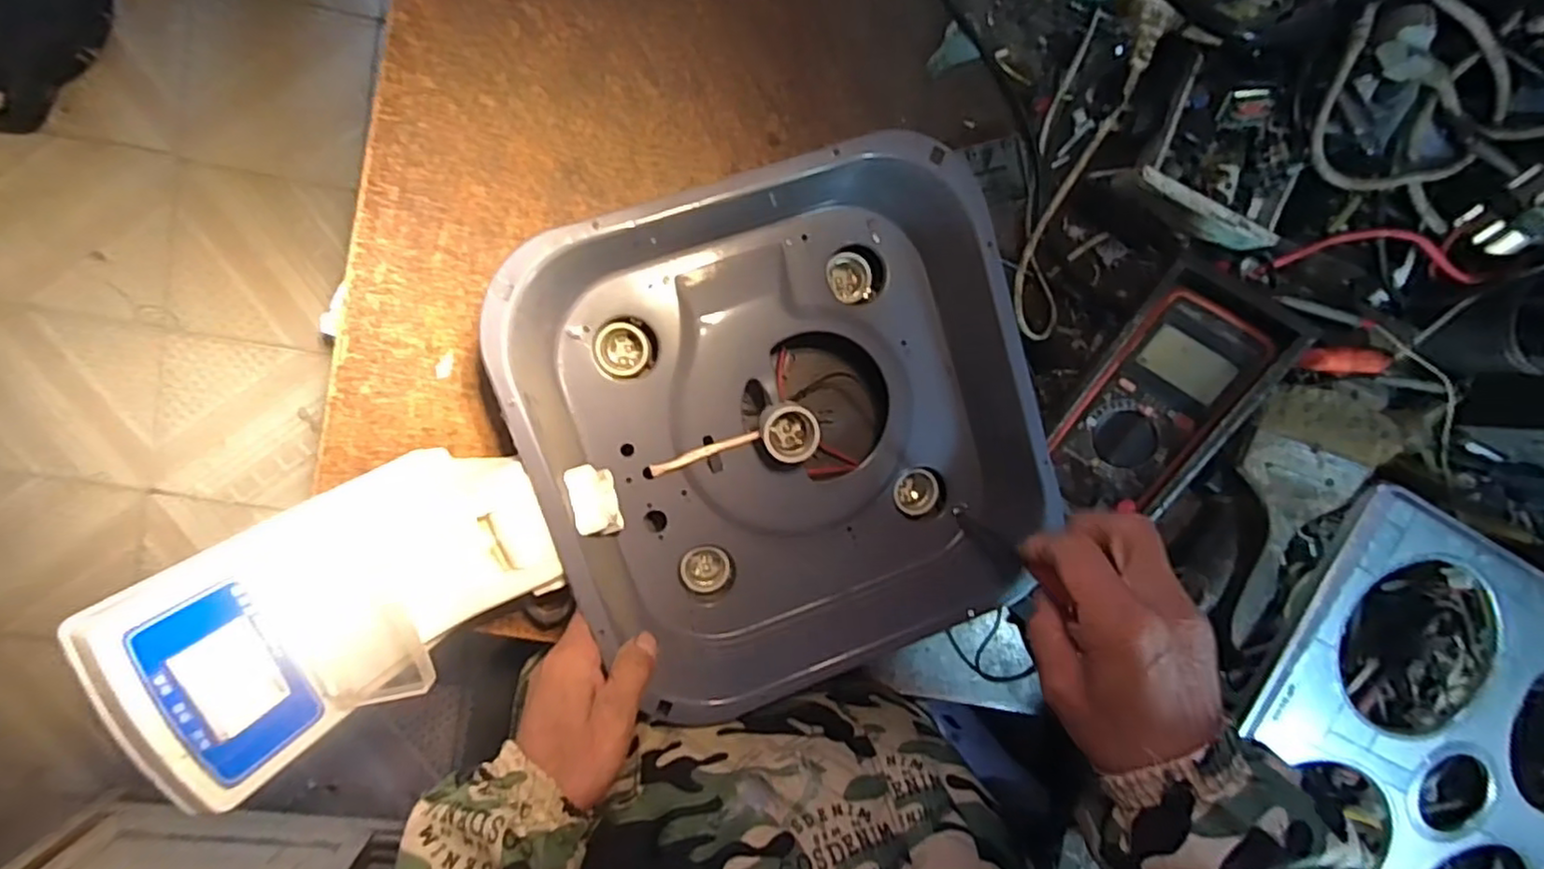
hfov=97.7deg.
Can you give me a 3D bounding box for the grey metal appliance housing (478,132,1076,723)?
[{"bbox_3d":[0.009,-0.008,0.461,0.313,0.094,0.299,-17,98,-4],"label":"grey metal appliance housing"}]

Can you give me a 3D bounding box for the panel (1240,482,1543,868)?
[{"bbox_3d":[0.550,0.273,0.536,0.421,0.033,0.346,30,91,-12],"label":"panel"}]

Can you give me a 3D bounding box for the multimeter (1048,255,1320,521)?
[{"bbox_3d":[0.291,-0.024,0.509,0.102,0.042,0.191,40,106,17],"label":"multimeter"}]

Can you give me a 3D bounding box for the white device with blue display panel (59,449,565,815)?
[{"bbox_3d":[-0.236,0.087,0.401,0.200,0.164,0.135,-26,98,-3],"label":"white device with blue display panel"}]

